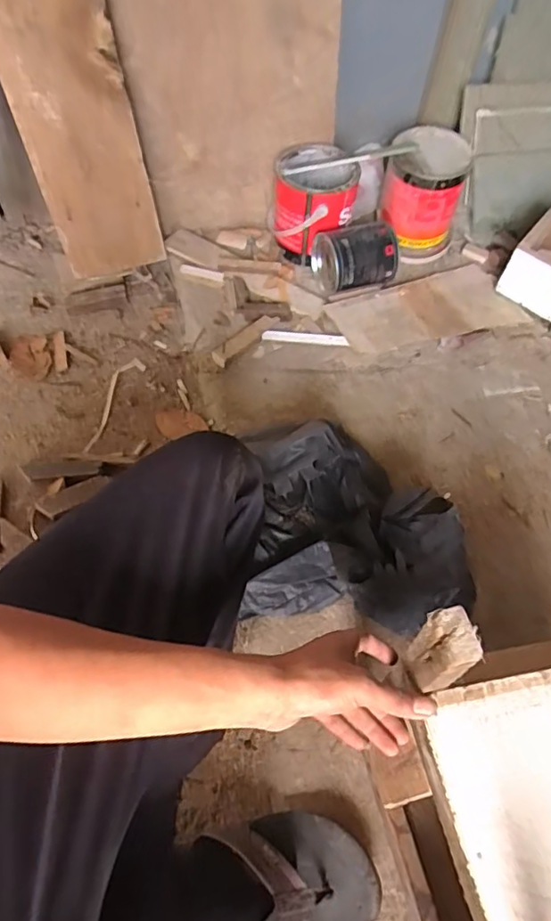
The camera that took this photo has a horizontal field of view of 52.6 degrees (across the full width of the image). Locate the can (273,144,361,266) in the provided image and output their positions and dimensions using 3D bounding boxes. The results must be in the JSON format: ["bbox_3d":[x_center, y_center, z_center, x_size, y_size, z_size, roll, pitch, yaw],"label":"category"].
[{"bbox_3d":[0.074,-0.485,1.061,0.148,0.150,0.154,6,57,1],"label":"can"}]

